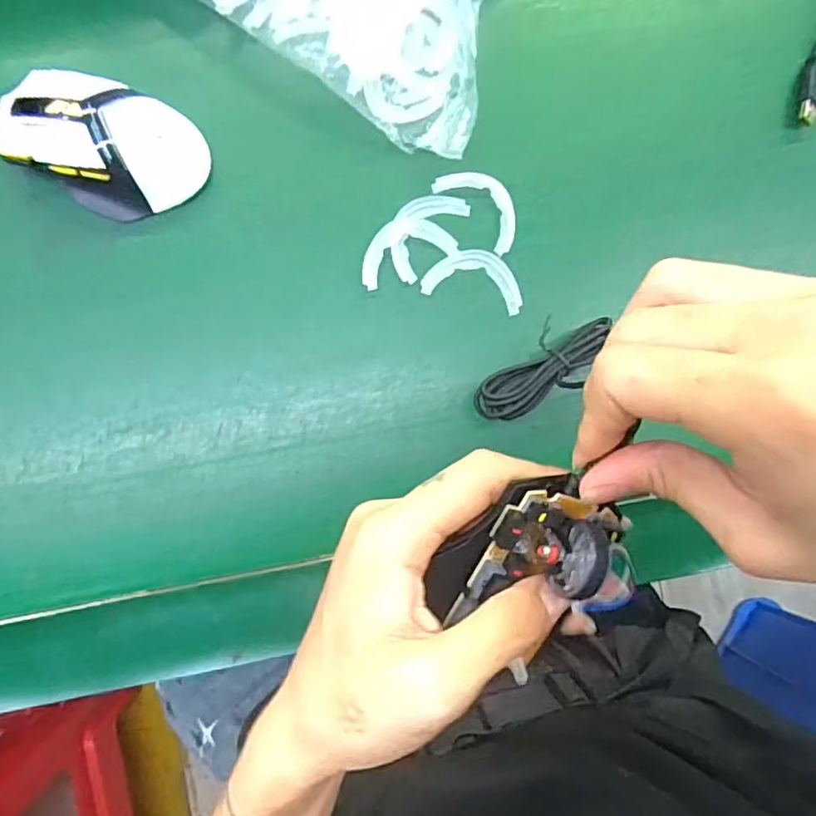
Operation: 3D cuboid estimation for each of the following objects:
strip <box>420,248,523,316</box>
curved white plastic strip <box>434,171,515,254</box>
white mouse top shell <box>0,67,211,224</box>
[{"bbox_3d":[0.044,-0.083,0.392,0.062,0.004,0.035,14,87,-3],"label":"strip"},{"bbox_3d":[0.049,-0.131,0.394,0.064,0.004,0.033,44,86,-1],"label":"curved white plastic strip"},{"bbox_3d":[-0.185,-0.158,0.367,0.115,0.038,0.069,21,86,-2],"label":"white mouse top shell"}]

